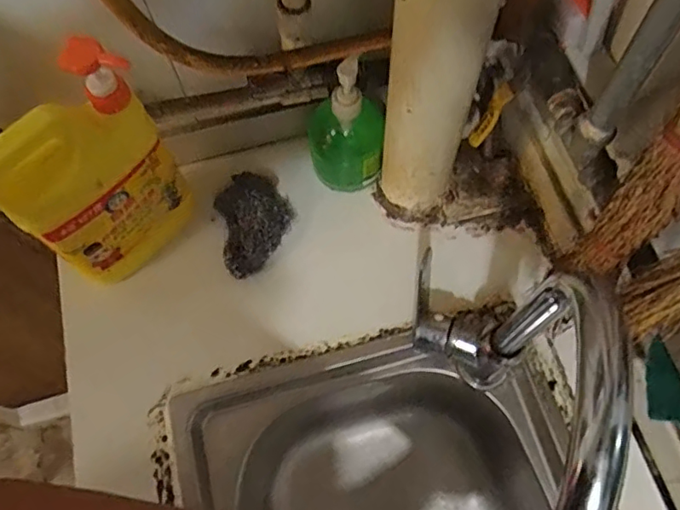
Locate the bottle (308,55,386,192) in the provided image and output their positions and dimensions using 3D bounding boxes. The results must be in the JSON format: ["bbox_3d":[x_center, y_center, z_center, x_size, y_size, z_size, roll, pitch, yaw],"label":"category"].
[{"bbox_3d":[0.005,-0.134,0.600,0.073,0.170,0.067,-4,68,1],"label":"bottle"}]

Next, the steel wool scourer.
[{"bbox_3d":[-0.092,-0.037,0.631,0.079,0.045,0.115,-15,68,-4],"label":"steel wool scourer"}]

